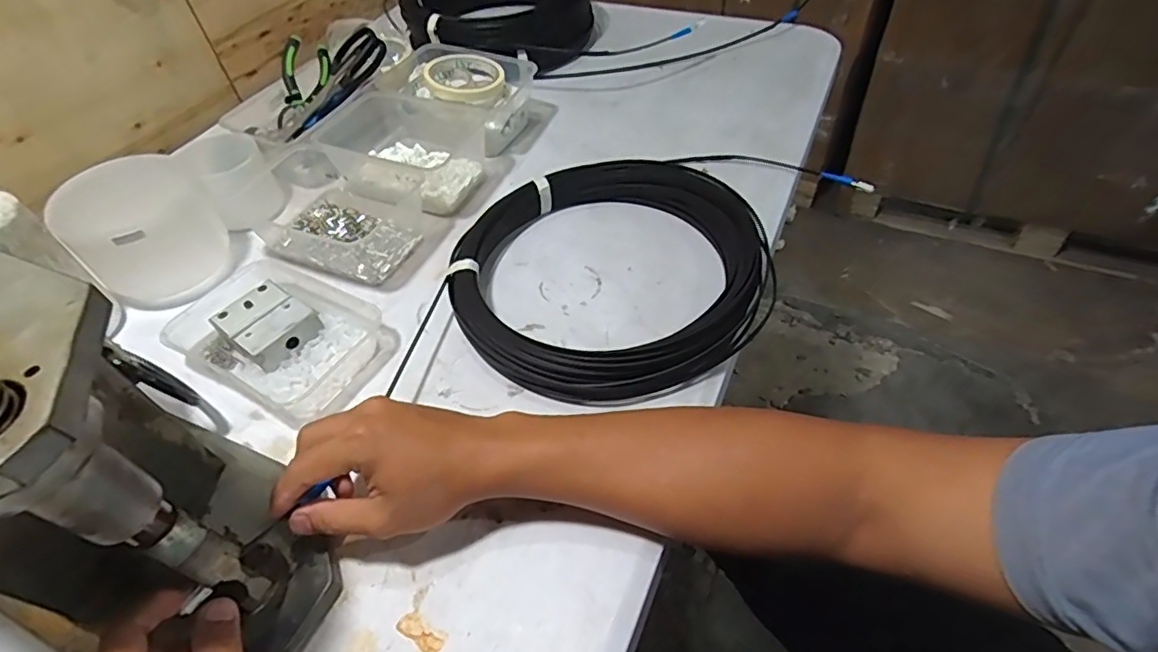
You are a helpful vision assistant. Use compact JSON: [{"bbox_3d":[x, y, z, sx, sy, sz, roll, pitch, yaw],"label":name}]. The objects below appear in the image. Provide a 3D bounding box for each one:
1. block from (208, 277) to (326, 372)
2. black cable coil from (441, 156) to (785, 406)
[{"bbox_3d":[-0.282,-0.003,0.512,0.075,0.030,0.064,26,56,25],"label":"block"},{"bbox_3d":[0.023,-0.057,0.521,0.271,0.050,0.270,-2,50,2],"label":"black cable coil"}]

